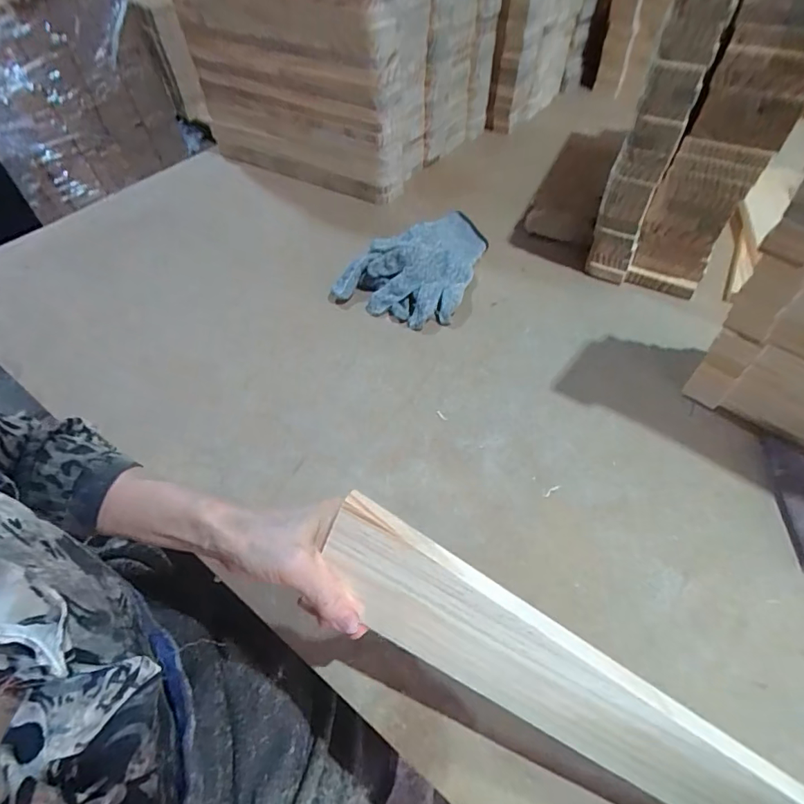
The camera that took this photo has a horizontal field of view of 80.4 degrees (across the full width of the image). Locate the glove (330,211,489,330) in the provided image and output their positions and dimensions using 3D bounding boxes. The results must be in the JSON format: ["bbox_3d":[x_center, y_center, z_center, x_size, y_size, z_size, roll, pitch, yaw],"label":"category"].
[{"bbox_3d":[0.012,-0.183,0.610,0.159,0.055,0.187,15,53,15],"label":"glove"}]

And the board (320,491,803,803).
[{"bbox_3d":[0.084,0.156,0.265,0.295,0.065,0.012,31,19,7],"label":"board"}]

